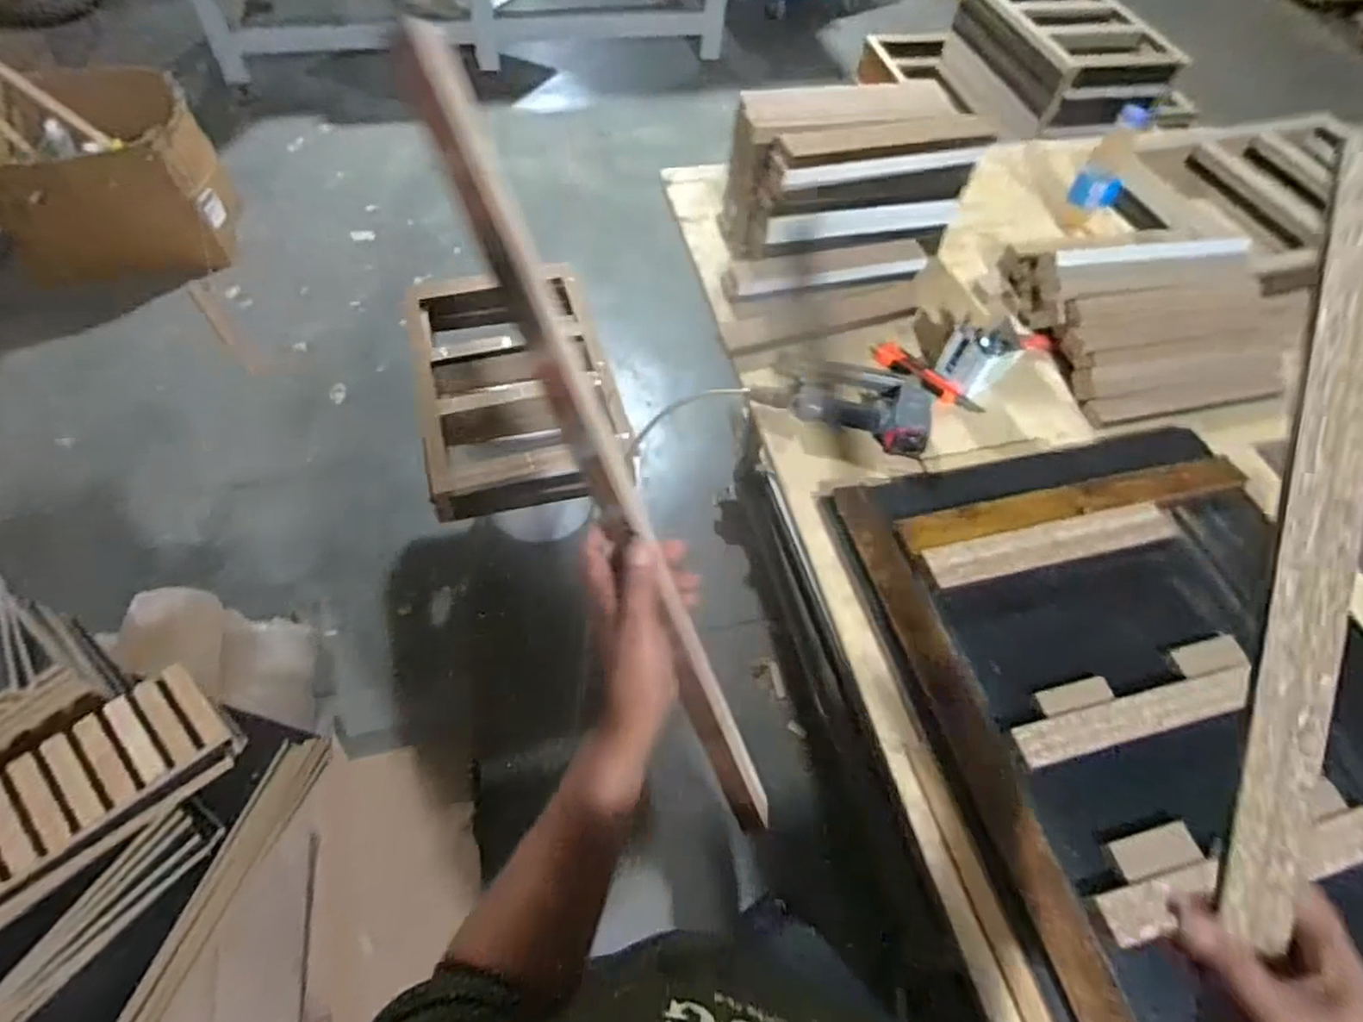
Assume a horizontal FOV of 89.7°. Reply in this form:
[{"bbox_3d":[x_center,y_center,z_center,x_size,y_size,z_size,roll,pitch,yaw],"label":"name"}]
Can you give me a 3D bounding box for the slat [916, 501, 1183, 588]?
[{"bbox_3d":[0.427,0.039,0.793,0.308,0.024,0.055,-12,59,-12],"label":"slat"}]

